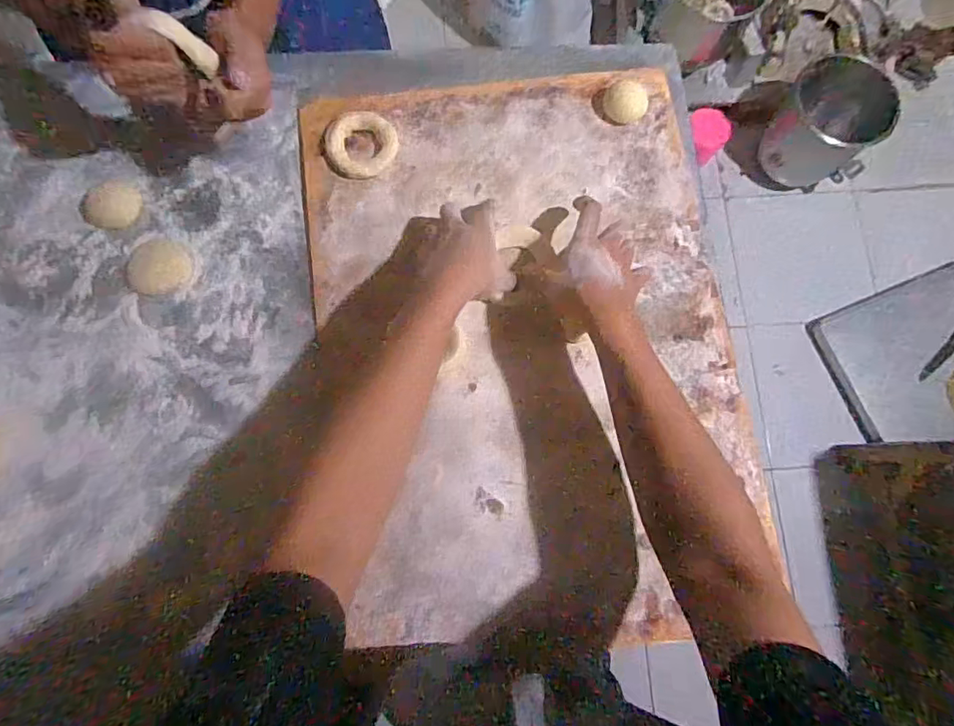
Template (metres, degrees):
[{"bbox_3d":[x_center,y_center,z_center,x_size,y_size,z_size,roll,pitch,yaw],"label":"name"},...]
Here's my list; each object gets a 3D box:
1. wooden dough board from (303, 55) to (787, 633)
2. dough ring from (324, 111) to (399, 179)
[{"bbox_3d":[0.052,-0.030,0.568,0.432,0.018,0.594,-6,79,-3],"label":"wooden dough board"},{"bbox_3d":[-0.128,-0.243,0.598,0.078,0.014,0.073,0,78,-1],"label":"dough ring"}]

